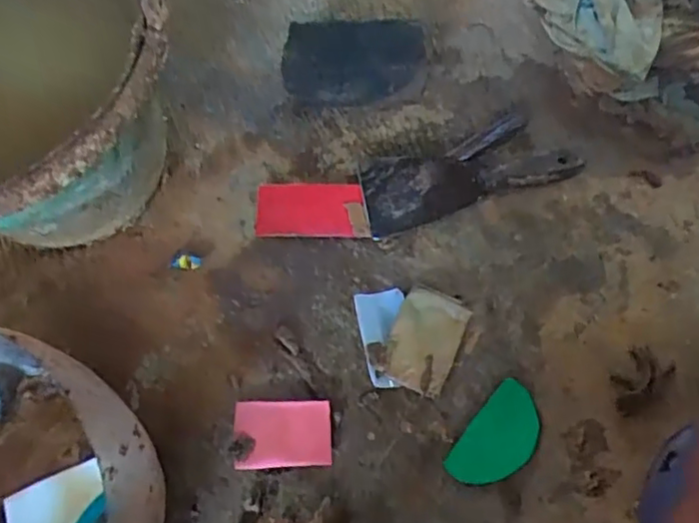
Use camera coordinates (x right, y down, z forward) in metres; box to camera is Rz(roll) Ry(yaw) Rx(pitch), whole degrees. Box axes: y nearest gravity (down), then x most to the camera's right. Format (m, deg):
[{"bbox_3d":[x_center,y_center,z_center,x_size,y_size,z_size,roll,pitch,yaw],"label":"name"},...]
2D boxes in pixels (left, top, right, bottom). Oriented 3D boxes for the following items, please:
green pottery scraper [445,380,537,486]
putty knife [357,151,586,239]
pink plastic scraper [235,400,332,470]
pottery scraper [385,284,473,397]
[{"bbox_3d":[0.110,0.130,0.462,0.045,0.004,0.081,37,79,10],"label":"green pottery scraper"},{"bbox_3d":[0.099,-0.080,0.536,0.179,0.027,0.067,-16,67,-6],"label":"putty knife"},{"bbox_3d":[-0.049,0.127,0.466,0.070,0.012,0.047,-3,67,0],"label":"pink plastic scraper"},{"bbox_3d":[0.059,0.060,0.490,0.051,0.015,0.076,22,69,10],"label":"pottery scraper"}]

